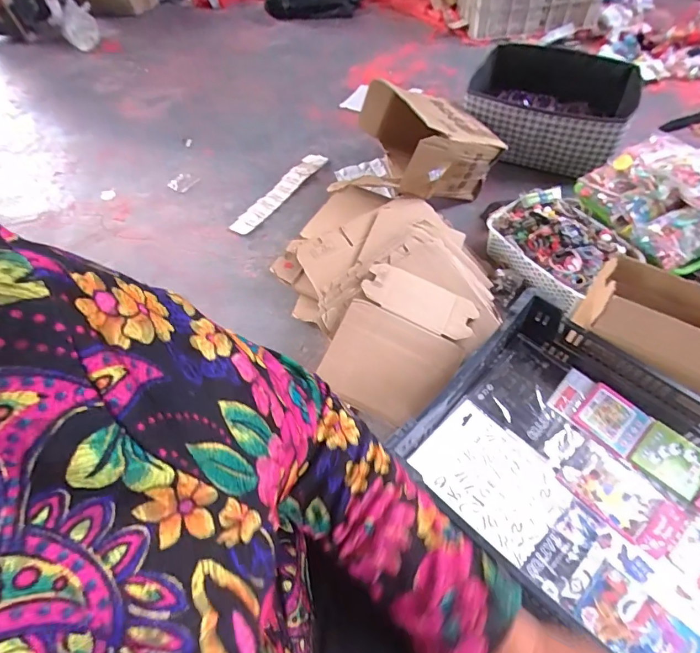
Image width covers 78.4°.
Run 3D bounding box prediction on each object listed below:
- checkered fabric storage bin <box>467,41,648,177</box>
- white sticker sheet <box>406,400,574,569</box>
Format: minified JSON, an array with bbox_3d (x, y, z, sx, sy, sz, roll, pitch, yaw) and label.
[{"bbox_3d":[0.539,-0.592,1.177,0.403,0.174,0.306,20,61,21],"label":"checkered fabric storage bin"},{"bbox_3d":[0.228,0.241,0.693,0.158,0.007,0.217,-39,65,-21],"label":"white sticker sheet"}]

